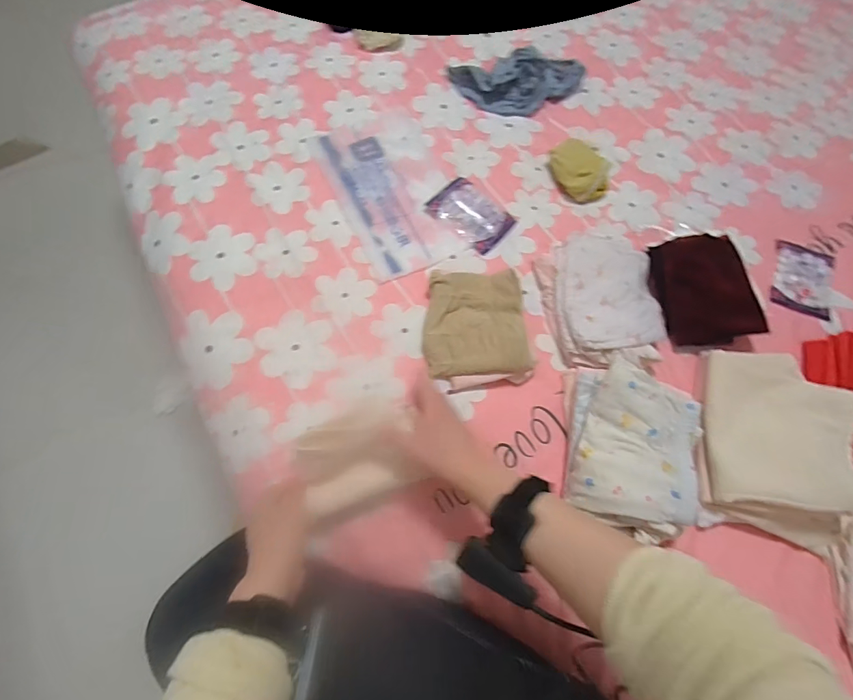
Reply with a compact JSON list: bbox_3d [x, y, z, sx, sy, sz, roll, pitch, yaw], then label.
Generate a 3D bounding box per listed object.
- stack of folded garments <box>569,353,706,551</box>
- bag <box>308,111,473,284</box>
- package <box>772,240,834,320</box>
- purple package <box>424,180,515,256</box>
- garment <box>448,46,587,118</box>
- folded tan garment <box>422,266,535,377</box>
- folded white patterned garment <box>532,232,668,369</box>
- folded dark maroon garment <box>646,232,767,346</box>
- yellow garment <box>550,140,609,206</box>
[{"bbox_3d":[0.223,0.108,0.478,0.121,0.078,0.174,17,71,3],"label":"stack of folded garments"},{"bbox_3d":[-0.048,-0.230,0.623,0.152,0.006,0.263,-23,73,-10],"label":"bag"},{"bbox_3d":[0.521,-0.098,0.606,0.077,0.012,0.108,17,71,3],"label":"package"},{"bbox_3d":[0.064,-0.193,0.612,0.109,0.014,0.081,43,74,12],"label":"purple package"},{"bbox_3d":[0.148,-0.428,0.690,0.203,0.038,0.106,-15,72,-7],"label":"garment"},{"bbox_3d":[0.059,-0.033,0.545,0.121,0.038,0.130,-1,71,-3],"label":"folded tan garment"},{"bbox_3d":[0.233,-0.072,0.565,0.153,0.039,0.190,-8,71,-5],"label":"folded white patterned garment"},{"bbox_3d":[0.363,-0.079,0.574,0.115,0.035,0.147,-11,72,-6],"label":"folded dark maroon garment"},{"bbox_3d":[0.221,-0.260,0.631,0.064,0.036,0.094,-36,76,-13],"label":"yellow garment"}]

